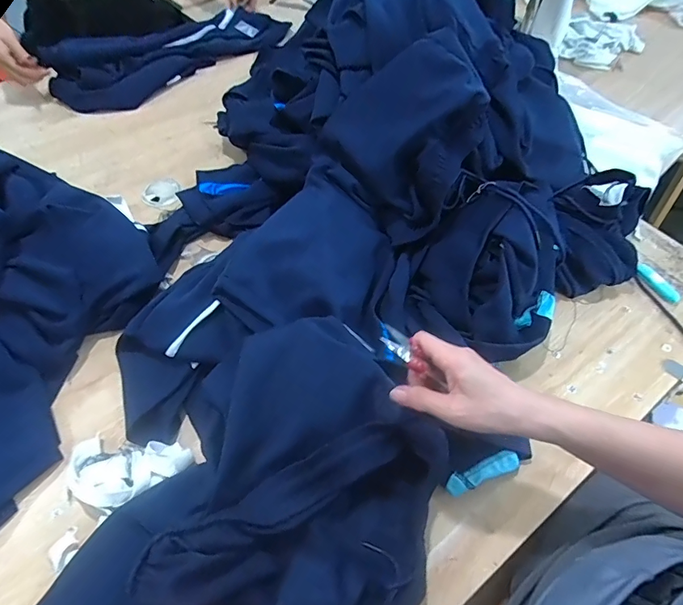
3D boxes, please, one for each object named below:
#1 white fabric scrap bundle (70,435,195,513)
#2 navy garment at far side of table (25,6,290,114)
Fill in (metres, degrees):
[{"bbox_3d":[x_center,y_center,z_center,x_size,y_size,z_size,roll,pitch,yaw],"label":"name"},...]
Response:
[{"bbox_3d":[-0.230,0.180,0.449,0.125,0.033,0.070,5,56,1],"label":"white fabric scrap bundle"},{"bbox_3d":[-0.340,-0.527,0.879,0.490,0.082,0.168,-35,64,-22],"label":"navy garment at far side of table"}]

